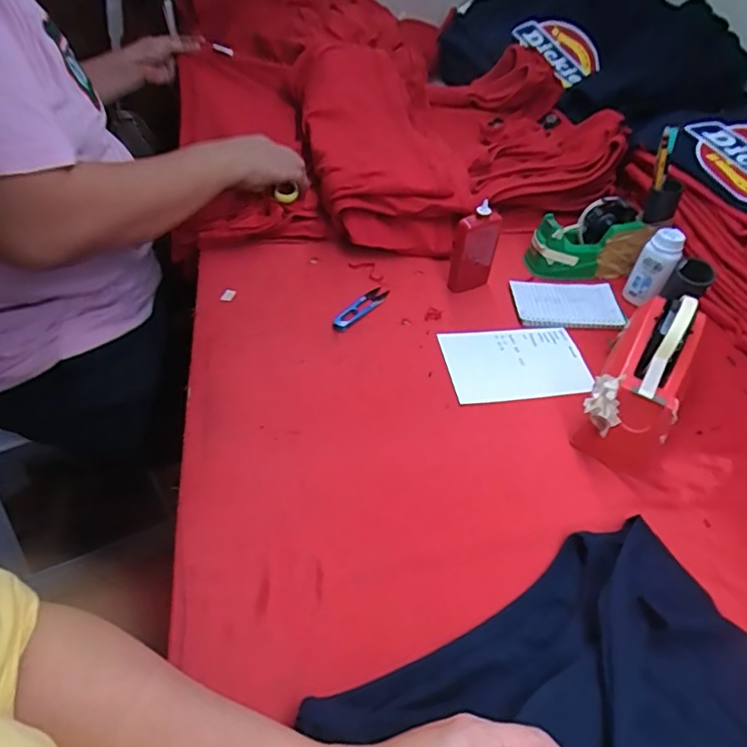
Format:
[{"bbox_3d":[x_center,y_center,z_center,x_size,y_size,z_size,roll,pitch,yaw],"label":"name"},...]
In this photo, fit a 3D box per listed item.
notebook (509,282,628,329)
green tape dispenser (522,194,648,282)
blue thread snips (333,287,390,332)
[{"bbox_3d":[0.254,-0.092,0.702,0.144,0.013,0.091,3,47,-1],"label":"notebook"},{"bbox_3d":[0.294,-0.185,0.738,0.141,0.083,0.068,-11,49,-14],"label":"green tape dispenser"},{"bbox_3d":[-0.015,-0.086,0.673,0.022,0.008,0.103,30,52,22],"label":"blue thread snips"}]

